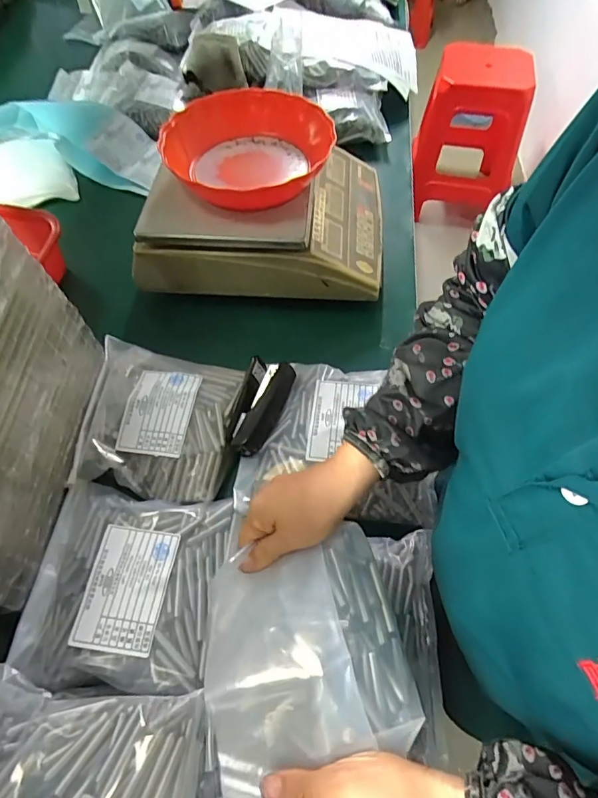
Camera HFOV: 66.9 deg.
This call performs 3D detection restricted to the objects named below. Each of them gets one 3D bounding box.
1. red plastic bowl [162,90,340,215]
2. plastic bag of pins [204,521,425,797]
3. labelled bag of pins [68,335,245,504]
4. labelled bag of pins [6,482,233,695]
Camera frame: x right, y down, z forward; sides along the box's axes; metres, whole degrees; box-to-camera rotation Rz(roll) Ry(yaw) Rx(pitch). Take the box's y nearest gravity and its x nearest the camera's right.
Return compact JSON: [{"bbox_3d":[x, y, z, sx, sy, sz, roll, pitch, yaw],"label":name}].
[{"bbox_3d":[-0.058,-0.299,0.553,0.186,0.063,0.177,-1,58,2],"label":"red plastic bowl"},{"bbox_3d":[0.003,0.170,0.301,0.129,0.037,0.142,-12,58,-5],"label":"plastic bag of pins"},{"bbox_3d":[-0.156,0.012,0.485,0.172,0.033,0.172,9,58,8],"label":"labelled bag of pins"},{"bbox_3d":[-0.159,0.162,0.405,0.172,0.040,0.164,3,58,5],"label":"labelled bag of pins"}]

